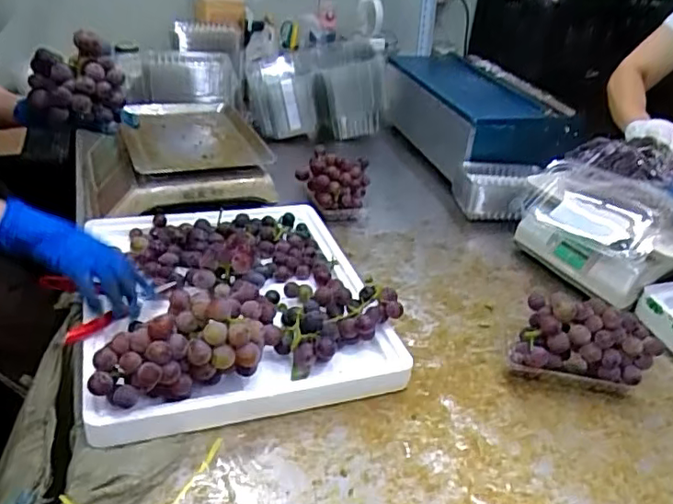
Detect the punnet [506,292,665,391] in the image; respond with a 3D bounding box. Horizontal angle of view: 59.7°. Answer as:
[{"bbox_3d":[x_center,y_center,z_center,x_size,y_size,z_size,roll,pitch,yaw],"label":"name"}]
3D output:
[{"bbox_3d":[0.326,0.116,0.786,0.171,0.105,0.103,8,32,6],"label":"punnet"}]

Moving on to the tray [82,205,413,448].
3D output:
[{"bbox_3d":[-0.148,0.036,0.847,0.402,0.116,0.463,-5,33,-15],"label":"tray"}]

